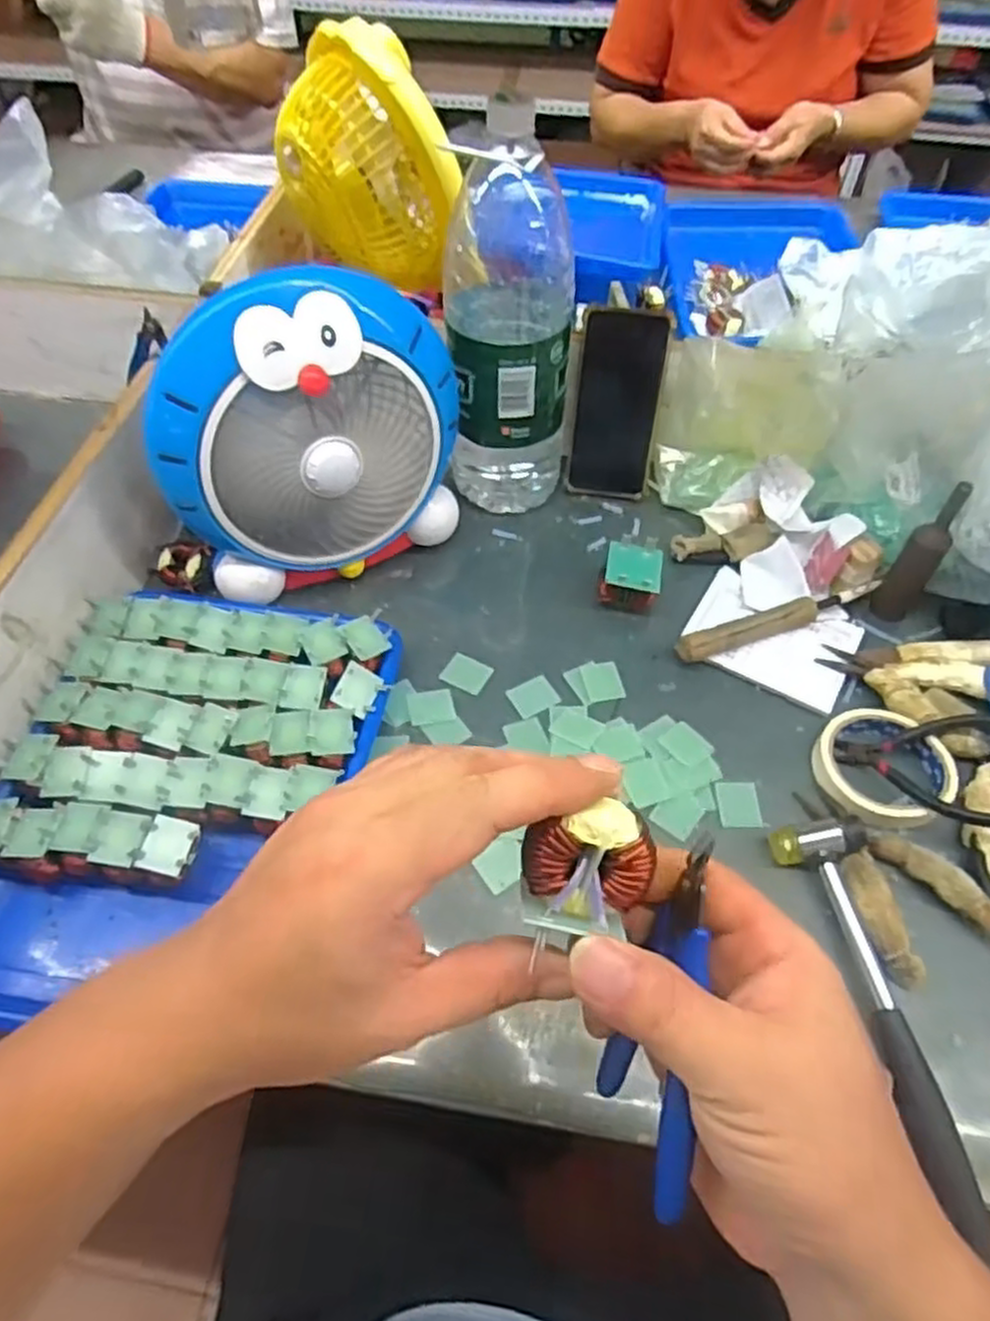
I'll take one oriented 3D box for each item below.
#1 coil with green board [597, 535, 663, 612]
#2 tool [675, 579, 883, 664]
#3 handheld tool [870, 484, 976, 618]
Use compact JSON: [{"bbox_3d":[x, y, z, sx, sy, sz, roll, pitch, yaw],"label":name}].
[{"bbox_3d":[0.117,-0.072,0.666,0.048,0.046,0.056,12,55,8],"label":"coil with green board"},{"bbox_3d":[0.240,-0.037,0.647,0.187,0.023,0.027,-18,56,-13],"label":"tool"},{"bbox_3d":[0.349,-0.087,0.630,0.031,0.144,0.031,31,60,20],"label":"handheld tool"}]

